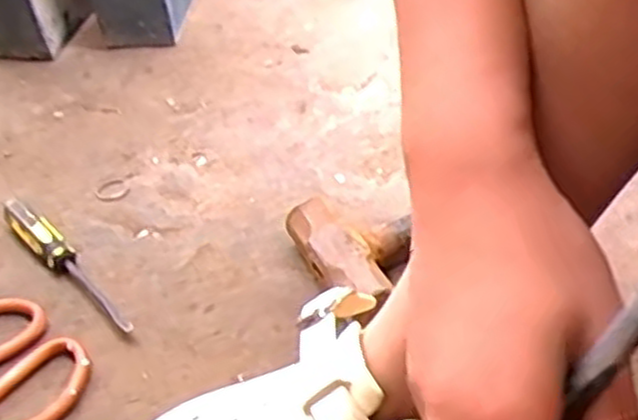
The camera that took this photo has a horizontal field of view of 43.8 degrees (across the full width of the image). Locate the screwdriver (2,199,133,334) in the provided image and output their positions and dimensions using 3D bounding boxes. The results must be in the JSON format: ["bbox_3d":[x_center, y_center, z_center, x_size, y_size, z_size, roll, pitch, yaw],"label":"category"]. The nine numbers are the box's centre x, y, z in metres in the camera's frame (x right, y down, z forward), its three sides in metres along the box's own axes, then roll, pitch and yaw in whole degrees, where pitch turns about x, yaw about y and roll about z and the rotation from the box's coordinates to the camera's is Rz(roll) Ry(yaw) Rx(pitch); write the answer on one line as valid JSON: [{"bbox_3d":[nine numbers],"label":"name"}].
[{"bbox_3d":[-0.183,0.035,0.575,0.164,0.023,0.021,31,56,33],"label":"screwdriver"}]

